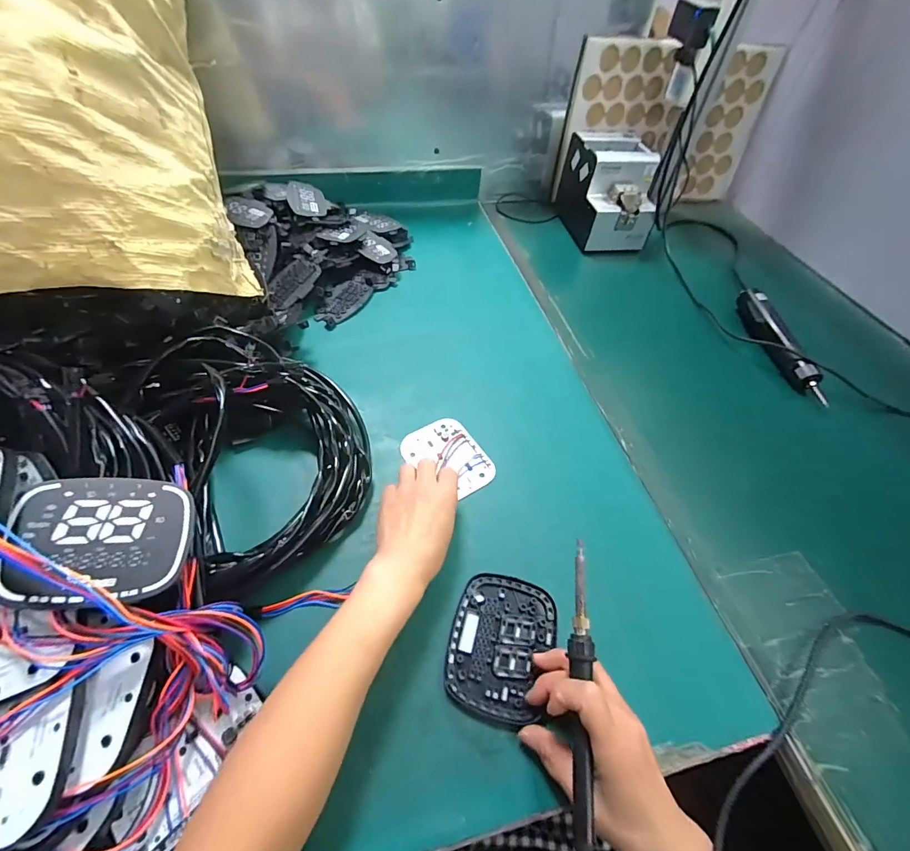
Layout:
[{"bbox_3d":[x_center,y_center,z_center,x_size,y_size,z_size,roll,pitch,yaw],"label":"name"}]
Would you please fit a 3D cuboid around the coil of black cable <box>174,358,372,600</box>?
[{"bbox_3d":[-0.191,0.022,0.434,0.191,0.073,0.260,-22,56,-19],"label":"coil of black cable"}]

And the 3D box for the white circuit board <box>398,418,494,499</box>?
[{"bbox_3d":[-0.008,0.036,0.481,0.077,0.007,0.104,-31,60,-25],"label":"white circuit board"}]

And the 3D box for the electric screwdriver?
[{"bbox_3d":[0.493,-0.130,0.632,0.032,0.036,0.239,-1,52,-4],"label":"electric screwdriver"}]

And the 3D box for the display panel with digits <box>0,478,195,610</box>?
[{"bbox_3d":[-0.253,0.081,0.299,0.104,0.013,0.088,4,60,-25],"label":"display panel with digits"}]

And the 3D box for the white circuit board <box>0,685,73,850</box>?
[{"bbox_3d":[-0.280,0.213,0.250,0.082,0.009,0.073,-19,60,-5],"label":"white circuit board"}]

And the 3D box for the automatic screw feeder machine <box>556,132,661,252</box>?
[{"bbox_3d":[0.293,-0.447,0.790,0.129,0.137,0.185,-3,52,-6],"label":"automatic screw feeder machine"}]

